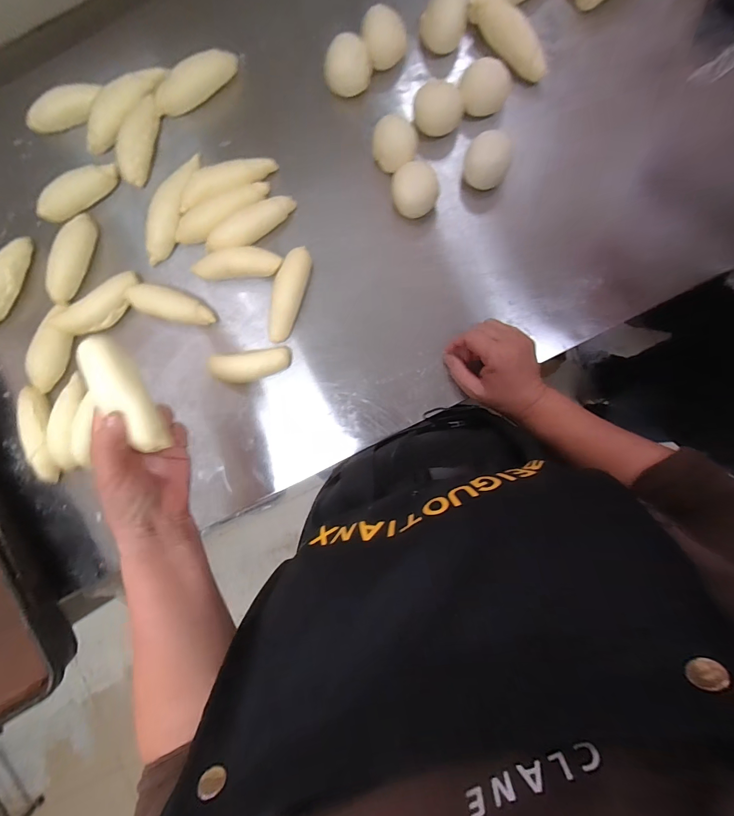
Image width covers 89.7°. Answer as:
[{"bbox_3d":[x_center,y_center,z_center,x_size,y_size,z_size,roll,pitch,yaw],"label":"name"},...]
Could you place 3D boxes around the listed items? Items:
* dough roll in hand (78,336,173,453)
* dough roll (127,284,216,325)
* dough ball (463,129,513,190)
[{"bbox_3d":[-0.200,-0.011,0.304,0.031,0.023,0.106,-36,86,2],"label":"dough roll in hand"},{"bbox_3d":[-0.240,-0.125,0.457,0.101,0.025,0.037,19,89,4],"label":"dough roll"},{"bbox_3d":[0.143,-0.290,0.441,0.055,0.045,0.053,0,88,3],"label":"dough ball"}]

